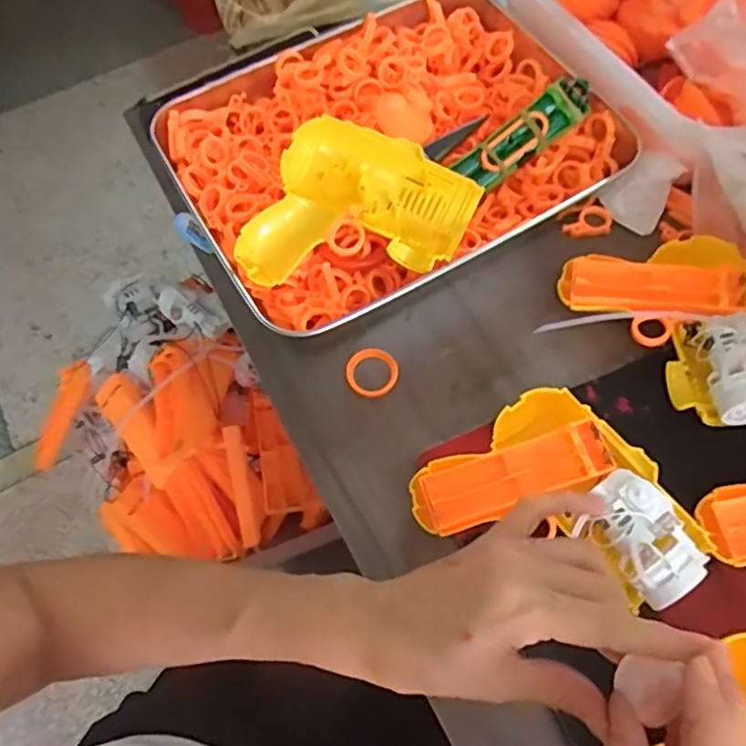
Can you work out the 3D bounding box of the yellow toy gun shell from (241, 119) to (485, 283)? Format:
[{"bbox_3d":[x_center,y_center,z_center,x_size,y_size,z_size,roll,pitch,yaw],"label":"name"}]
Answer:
[{"bbox_3d":[-0.011,-0.102,0.415,0.128,0.047,0.122,24,68,14],"label":"yellow toy gun shell"}]

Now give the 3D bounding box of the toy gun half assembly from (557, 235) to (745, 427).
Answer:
[{"bbox_3d":[0.210,-0.041,0.406,0.103,0.035,0.157,-36,68,-14],"label":"toy gun half assembly"}]

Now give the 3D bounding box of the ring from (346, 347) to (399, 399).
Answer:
[{"bbox_3d":[-0.001,-0.001,0.429,0.037,0.004,0.036,-1,64,2],"label":"ring"}]

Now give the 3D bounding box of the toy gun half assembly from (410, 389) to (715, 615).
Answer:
[{"bbox_3d":[0.106,0.081,0.354,0.113,0.038,0.135,-39,69,-15],"label":"toy gun half assembly"}]

